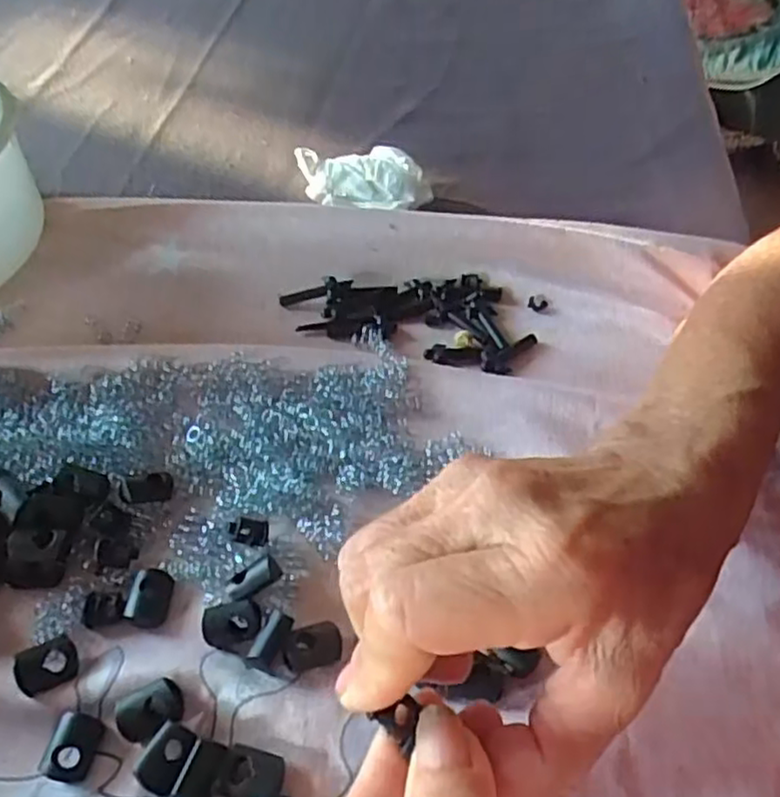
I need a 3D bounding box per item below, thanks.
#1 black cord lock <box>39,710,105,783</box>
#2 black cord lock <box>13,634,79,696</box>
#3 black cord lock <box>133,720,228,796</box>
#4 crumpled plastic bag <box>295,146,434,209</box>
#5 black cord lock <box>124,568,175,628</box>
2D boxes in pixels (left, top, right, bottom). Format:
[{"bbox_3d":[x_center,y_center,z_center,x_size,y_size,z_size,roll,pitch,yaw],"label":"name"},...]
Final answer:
[{"bbox_3d":[-0.105,0.115,0.227,0.014,0.008,0.020,7,51,8],"label":"black cord lock"},{"bbox_3d":[-0.120,0.093,0.240,0.018,0.011,0.015,-24,53,-17],"label":"black cord lock"},{"bbox_3d":[-0.066,0.117,0.220,0.023,0.008,0.020,18,53,16],"label":"black cord lock"},{"bbox_3d":[-0.017,-0.130,0.412,0.081,0.023,0.037,6,51,7],"label":"crumpled plastic bag"},{"bbox_3d":[-0.091,0.074,0.259,0.015,0.006,0.021,5,50,6],"label":"black cord lock"}]

